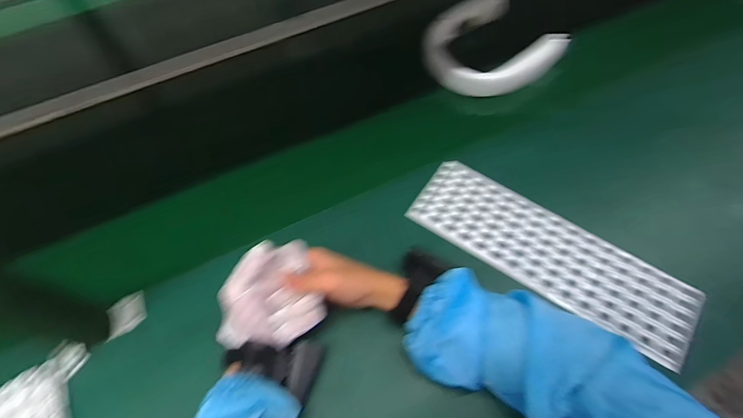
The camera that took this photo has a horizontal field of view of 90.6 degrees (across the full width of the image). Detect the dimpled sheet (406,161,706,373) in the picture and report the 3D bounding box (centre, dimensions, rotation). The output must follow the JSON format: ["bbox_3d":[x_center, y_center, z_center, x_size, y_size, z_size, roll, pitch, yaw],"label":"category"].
[{"bbox_3d":[0.226,0.054,0.477,0.349,0.008,0.111,31,68,18],"label":"dimpled sheet"}]

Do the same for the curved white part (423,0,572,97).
[{"bbox_3d":[0.193,-0.298,0.662,0.194,0.068,0.219,-30,64,-12],"label":"curved white part"}]

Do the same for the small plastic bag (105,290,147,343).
[{"bbox_3d":[-0.306,0.132,0.461,0.044,0.009,0.049,-24,63,-9],"label":"small plastic bag"}]

